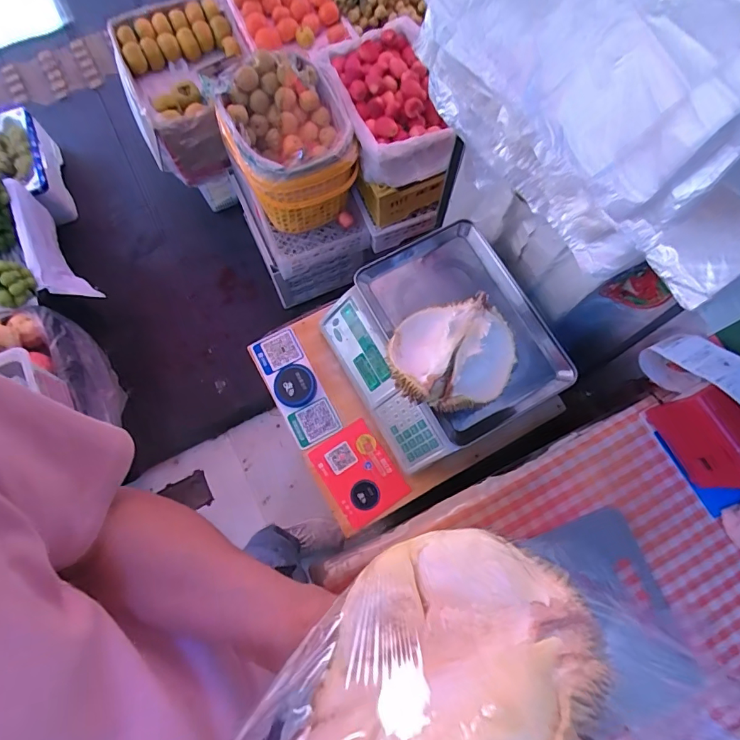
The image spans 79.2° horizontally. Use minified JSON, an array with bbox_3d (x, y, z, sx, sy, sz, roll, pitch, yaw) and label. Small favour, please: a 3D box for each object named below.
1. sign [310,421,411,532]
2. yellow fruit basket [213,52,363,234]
[{"bbox_3d":[-0.020,0.184,0.795,0.117,0.010,0.156,-33,77,-8],"label":"sign"},{"bbox_3d":[-0.203,-0.570,1.153,0.290,0.248,0.339,-18,76,-5],"label":"yellow fruit basket"}]

